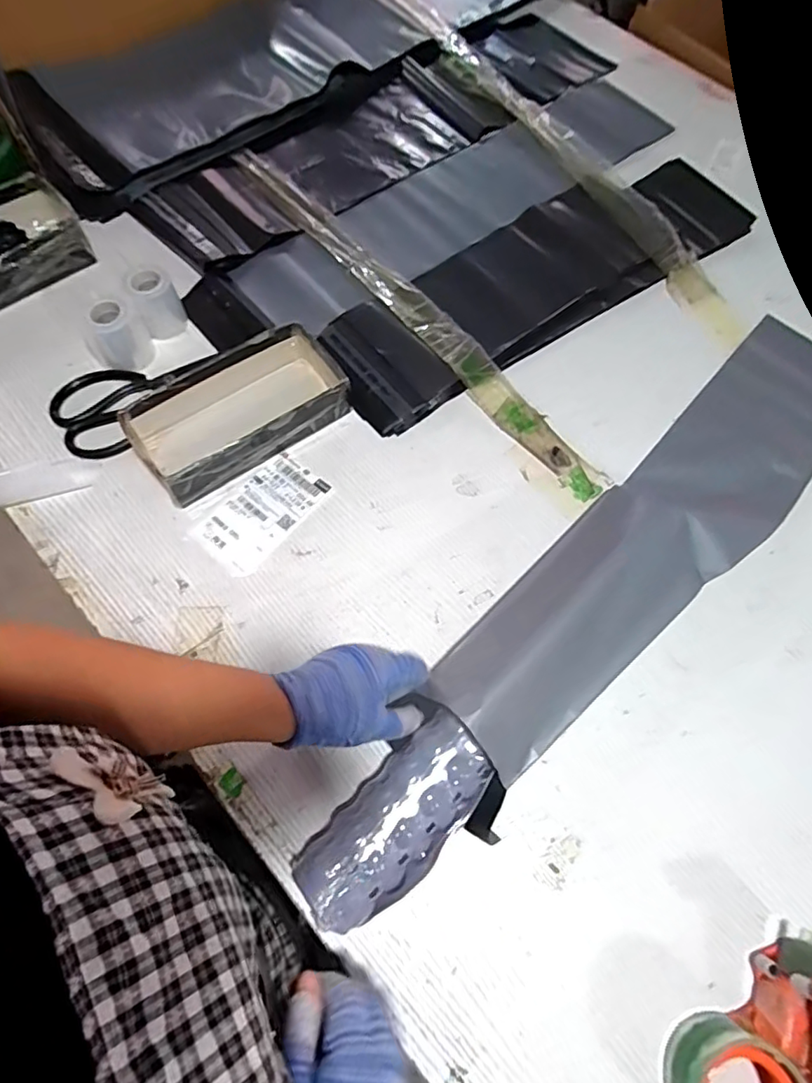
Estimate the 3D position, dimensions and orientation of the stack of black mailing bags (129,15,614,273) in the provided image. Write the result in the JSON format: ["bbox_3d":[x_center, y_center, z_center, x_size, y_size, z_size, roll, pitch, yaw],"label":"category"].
[{"bbox_3d":[-0.012,-0.619,0.828,0.788,0.029,0.195,-38,73,-17],"label":"stack of black mailing bags"}]

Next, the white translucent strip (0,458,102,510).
[{"bbox_3d":[-0.381,-0.058,0.567,0.125,0.028,0.032,-21,69,-11],"label":"white translucent strip"}]

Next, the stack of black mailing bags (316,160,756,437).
[{"bbox_3d":[0.177,-0.341,0.709,0.612,0.034,0.172,-32,72,-15],"label":"stack of black mailing bags"}]

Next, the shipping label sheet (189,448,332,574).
[{"bbox_3d":[-0.150,-0.031,0.579,0.079,0.004,0.134,39,70,13],"label":"shipping label sheet"}]

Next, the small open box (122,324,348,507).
[{"bbox_3d":[-0.173,-0.142,0.596,0.218,0.053,0.114,-33,72,-15],"label":"small open box"}]

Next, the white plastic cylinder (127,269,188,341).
[{"bbox_3d":[-0.283,-0.271,0.645,0.046,0.066,0.037,-15,68,-9],"label":"white plastic cylinder"}]

